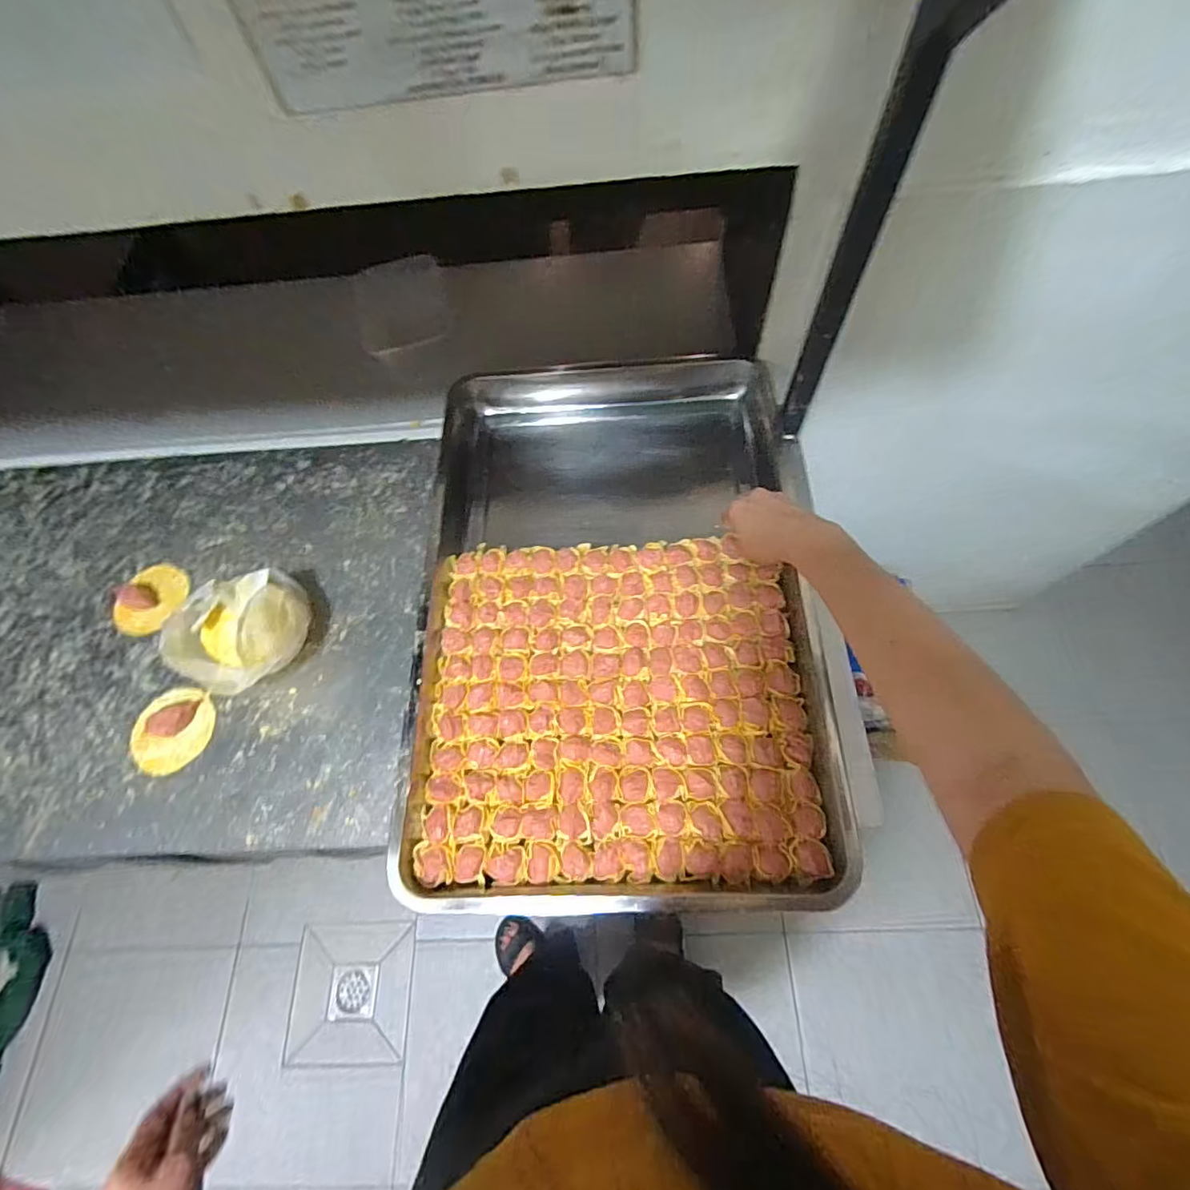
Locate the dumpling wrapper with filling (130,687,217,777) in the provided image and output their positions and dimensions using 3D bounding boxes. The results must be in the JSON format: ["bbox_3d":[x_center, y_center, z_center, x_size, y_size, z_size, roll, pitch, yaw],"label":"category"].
[{"bbox_3d":[-0.446,0.140,0.578,0.079,0.020,0.085,-2,59,3],"label":"dumpling wrapper with filling"}]

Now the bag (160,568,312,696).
[{"bbox_3d":[-0.355,0.039,0.567,0.102,0.086,0.129,28,64,19],"label":"bag"}]

